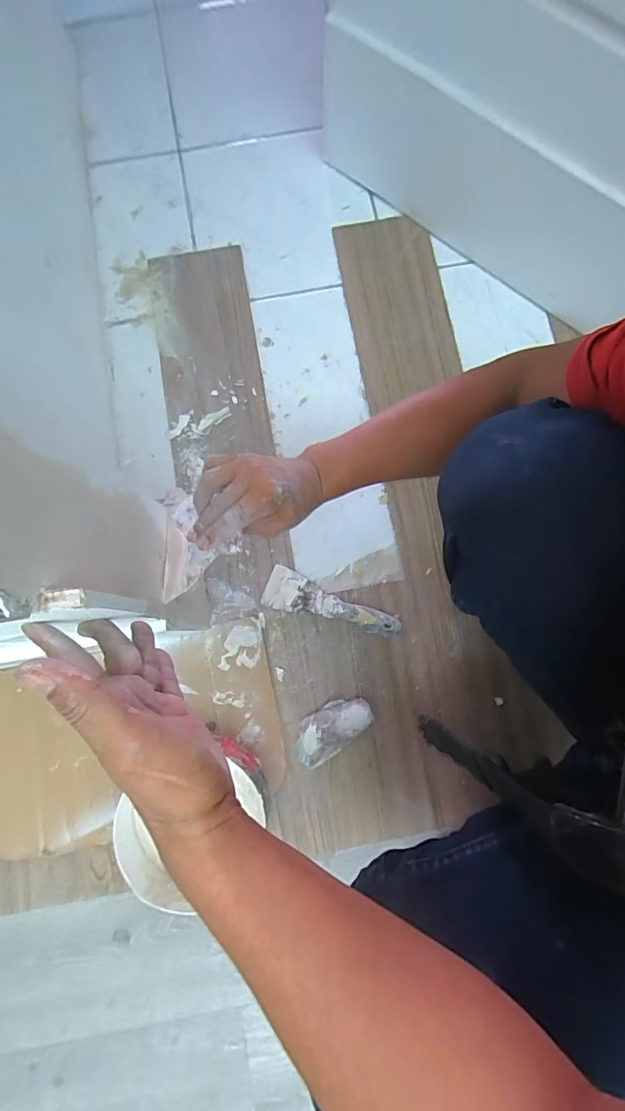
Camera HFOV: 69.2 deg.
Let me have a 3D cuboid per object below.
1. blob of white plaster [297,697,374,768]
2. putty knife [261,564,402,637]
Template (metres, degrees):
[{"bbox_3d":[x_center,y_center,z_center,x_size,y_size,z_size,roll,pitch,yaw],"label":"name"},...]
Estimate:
[{"bbox_3d":[0.026,0.233,0.612,0.112,0.023,0.058,-32,81,-5],"label":"blob of white plaster"},{"bbox_3d":[0.028,0.068,0.636,0.192,0.024,0.058,17,80,3],"label":"putty knife"}]

